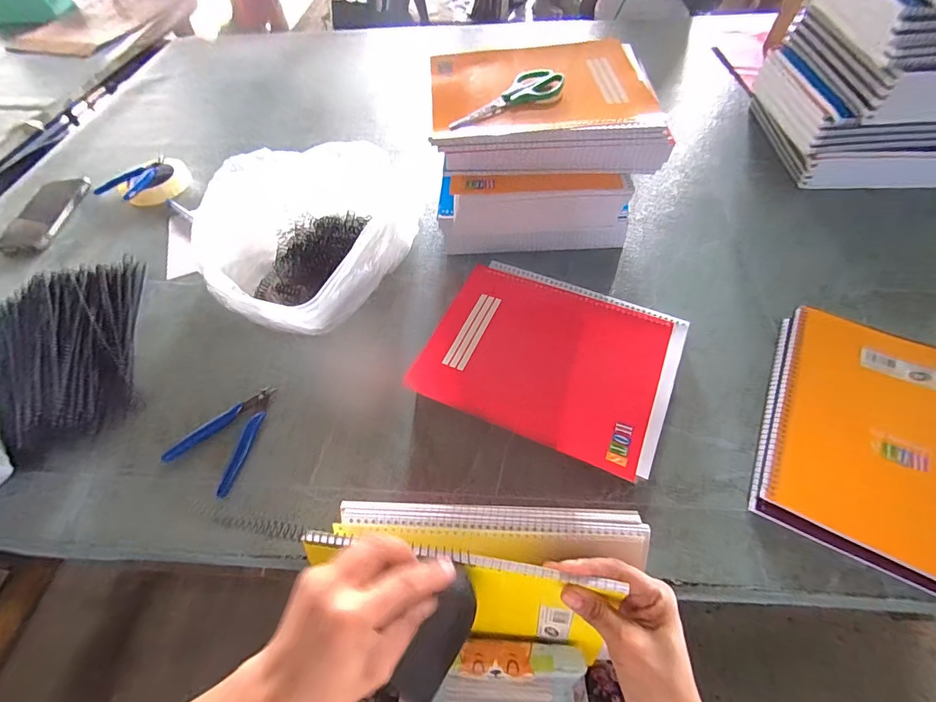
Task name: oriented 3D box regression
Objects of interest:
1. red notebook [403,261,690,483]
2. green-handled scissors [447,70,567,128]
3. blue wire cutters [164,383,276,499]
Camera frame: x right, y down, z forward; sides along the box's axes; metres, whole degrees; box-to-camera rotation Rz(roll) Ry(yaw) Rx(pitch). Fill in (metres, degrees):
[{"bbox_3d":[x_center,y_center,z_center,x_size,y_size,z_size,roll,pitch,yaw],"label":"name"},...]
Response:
[{"bbox_3d":[0.092,0.000,0.455,0.249,0.015,0.206,21,60,18],"label":"red notebook"},{"bbox_3d":[0.037,-0.290,0.475,0.150,0.013,0.049,-26,59,-13],"label":"green-handled scissors"},{"bbox_3d":[-0.263,0.085,0.445,0.079,0.012,0.116,12,58,13],"label":"blue wire cutters"}]

